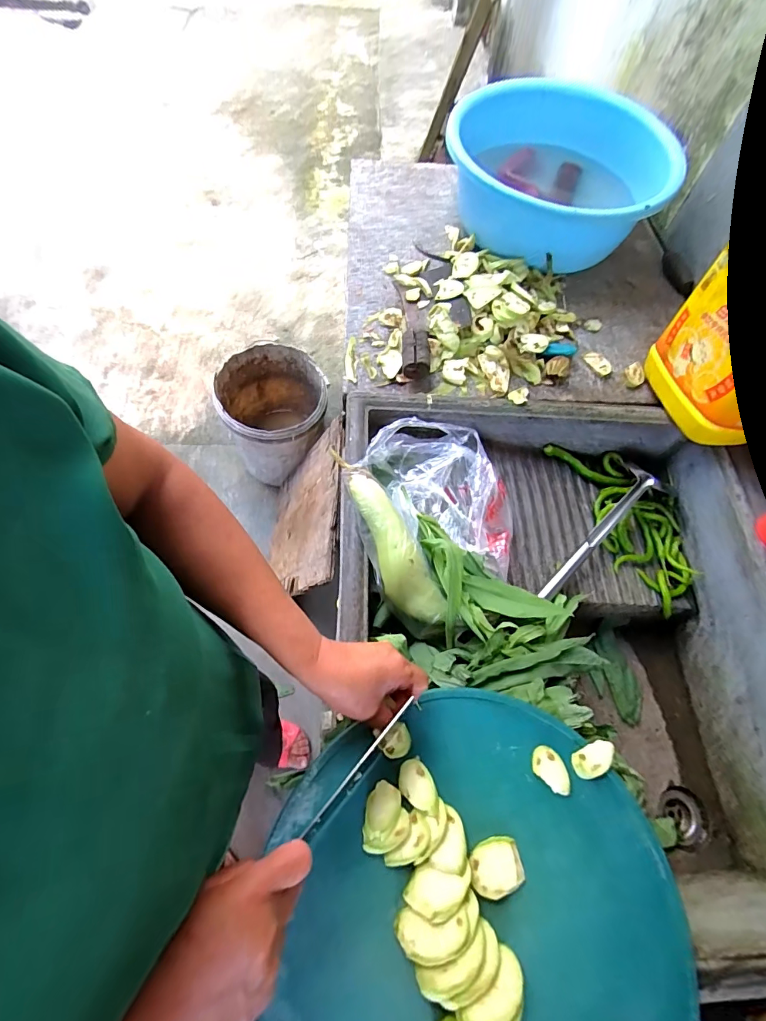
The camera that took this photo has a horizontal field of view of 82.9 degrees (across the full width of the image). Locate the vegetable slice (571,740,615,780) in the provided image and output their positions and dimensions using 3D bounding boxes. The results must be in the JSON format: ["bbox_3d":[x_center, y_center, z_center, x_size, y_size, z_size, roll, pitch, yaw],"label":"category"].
[{"bbox_3d":[0.202,0.237,0.411,0.044,0.004,0.025,-20,68,-12],"label":"vegetable slice"}]

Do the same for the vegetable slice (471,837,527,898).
[{"bbox_3d":[0.094,0.298,0.363,0.044,0.013,0.036,-8,66,-6],"label":"vegetable slice"}]

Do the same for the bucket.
[{"bbox_3d":[-0.306,-0.277,1.277,0.289,0.284,0.311,1,65,-2],"label":"bucket"}]

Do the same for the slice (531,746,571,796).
[{"bbox_3d":[0.157,0.240,0.402,0.042,0.004,0.028,40,70,14],"label":"slice"}]

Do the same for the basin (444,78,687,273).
[{"bbox_3d":[0.289,-0.582,0.764,0.346,0.148,0.339,1,65,-2],"label":"basin"}]

